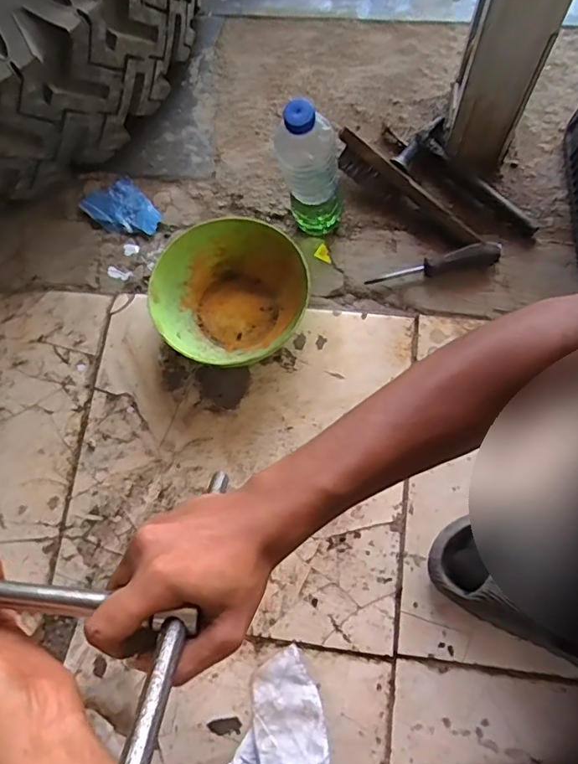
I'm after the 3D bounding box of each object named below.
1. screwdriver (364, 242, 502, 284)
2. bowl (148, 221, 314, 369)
[{"bbox_3d":[0.188,-0.154,0.702,0.170,0.030,0.025,-11,75,16],"label":"screwdriver"},{"bbox_3d":[-0.075,-0.110,0.682,0.190,0.078,0.175,-1,75,3],"label":"bowl"}]

